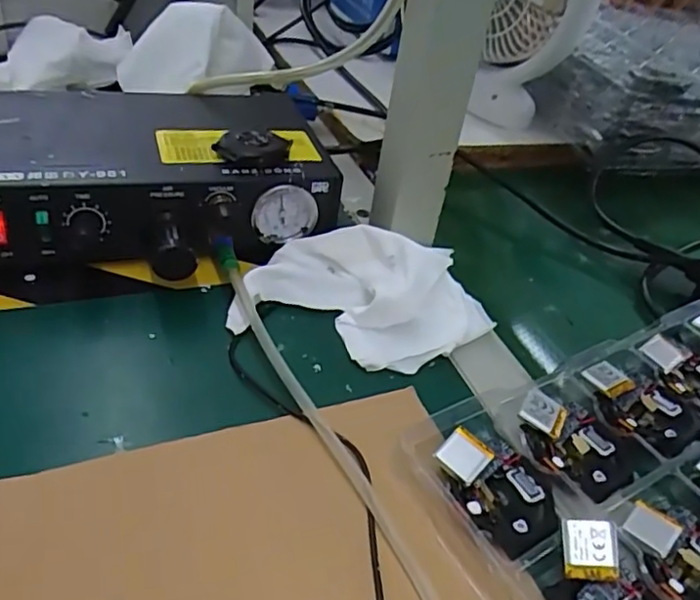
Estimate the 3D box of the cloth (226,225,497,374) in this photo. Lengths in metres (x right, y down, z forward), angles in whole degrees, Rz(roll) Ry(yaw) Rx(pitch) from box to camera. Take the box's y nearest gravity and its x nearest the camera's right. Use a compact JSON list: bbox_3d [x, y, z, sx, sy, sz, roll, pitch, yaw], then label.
[{"bbox_3d":[0.012,-0.006,0.384,0.144,0.036,0.095,16,39,8],"label":"cloth"}]

